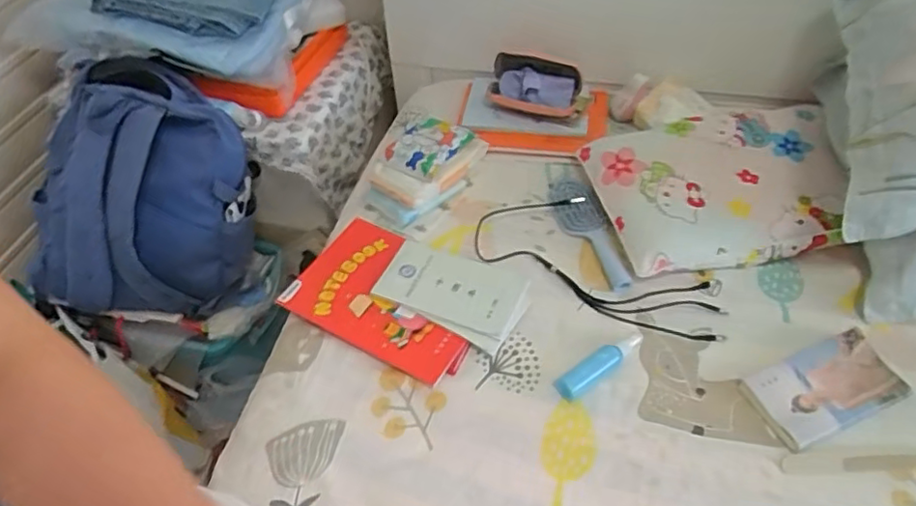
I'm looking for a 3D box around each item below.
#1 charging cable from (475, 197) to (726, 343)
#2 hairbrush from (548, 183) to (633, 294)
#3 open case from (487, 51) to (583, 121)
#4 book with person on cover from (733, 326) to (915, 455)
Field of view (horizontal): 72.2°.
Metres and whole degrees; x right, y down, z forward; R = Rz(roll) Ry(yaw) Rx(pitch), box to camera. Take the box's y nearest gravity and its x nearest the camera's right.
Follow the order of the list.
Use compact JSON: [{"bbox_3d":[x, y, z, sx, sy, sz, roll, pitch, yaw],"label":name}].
[{"bbox_3d":[0.199,0.007,0.892,0.364,0.034,0.159,21,51,22],"label":"charging cable"},{"bbox_3d":[0.188,-0.036,0.921,0.062,0.029,0.221,-13,47,-8],"label":"hairbrush"},{"bbox_3d":[0.128,-0.284,1.079,0.157,0.082,0.076,14,51,18],"label":"open case"},{"bbox_3d":[0.433,0.159,0.739,0.172,0.022,0.095,-18,48,-13],"label":"book with person on cover"}]

